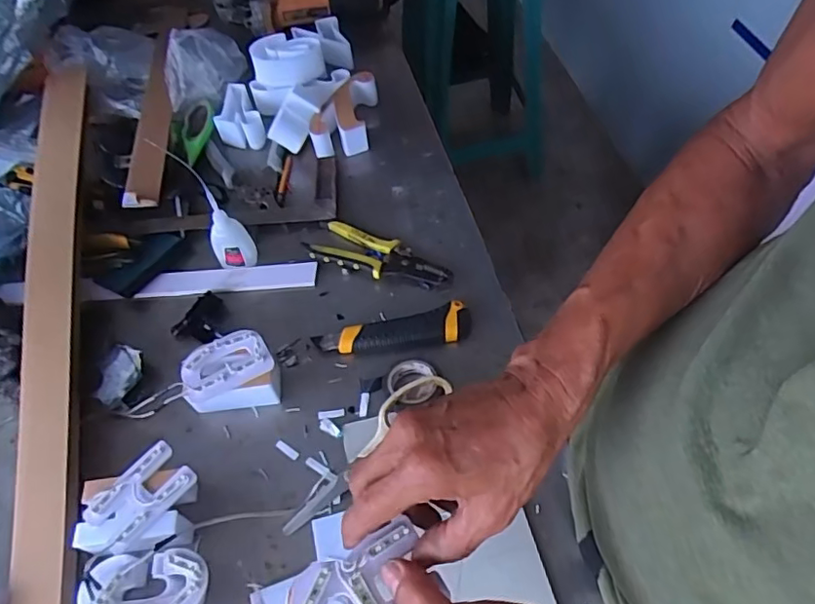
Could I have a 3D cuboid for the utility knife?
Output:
[{"bbox_3d":[-0.014,0.030,0.590,0.159,0.016,0.037,-12,56,-3],"label":"utility knife"}]

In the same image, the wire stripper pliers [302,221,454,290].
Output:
[{"bbox_3d":[-0.031,-0.052,0.648,0.165,0.015,0.055,17,59,16],"label":"wire stripper pliers"}]

